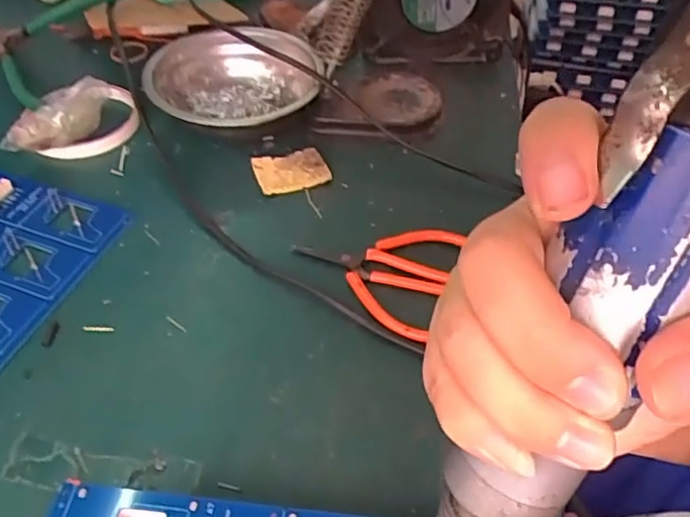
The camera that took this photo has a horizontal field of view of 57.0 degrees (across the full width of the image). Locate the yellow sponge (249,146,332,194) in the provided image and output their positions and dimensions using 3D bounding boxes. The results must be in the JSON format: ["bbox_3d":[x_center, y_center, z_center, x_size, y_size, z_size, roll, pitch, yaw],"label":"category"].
[{"bbox_3d":[-0.038,-0.061,0.439,0.047,0.008,0.038,-13,49,-14],"label":"yellow sponge"}]

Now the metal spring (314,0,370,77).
[{"bbox_3d":[0.001,-0.201,0.506,0.023,0.134,0.029,-27,79,-25],"label":"metal spring"}]

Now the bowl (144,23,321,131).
[{"bbox_3d":[-0.080,-0.125,0.471,0.122,0.039,0.119,2,47,-2],"label":"bowl"}]

